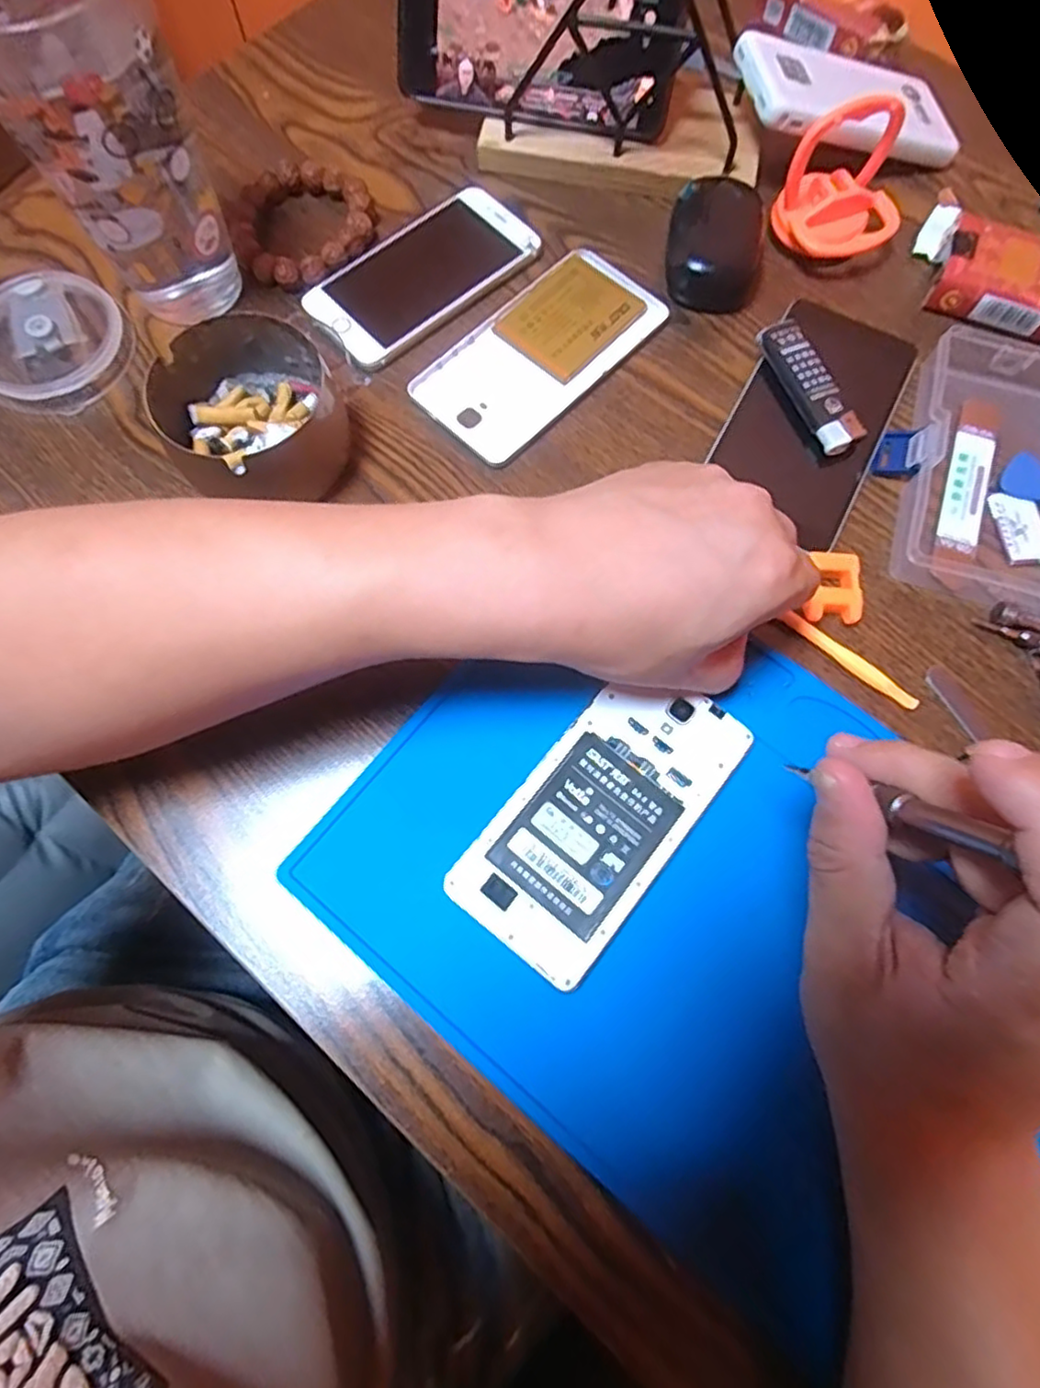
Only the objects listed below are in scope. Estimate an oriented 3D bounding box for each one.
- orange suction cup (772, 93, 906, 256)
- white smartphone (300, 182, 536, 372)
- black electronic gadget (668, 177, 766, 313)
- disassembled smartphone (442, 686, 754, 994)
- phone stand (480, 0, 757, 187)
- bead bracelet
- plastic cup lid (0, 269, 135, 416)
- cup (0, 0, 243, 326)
[{"bbox_3d":[0.180,-0.282,0.371,0.063,0.069,0.043,-3,73,-2],"label":"orange suction cup"},{"bbox_3d":[-0.057,-0.245,0.386,0.131,0.009,0.069,-39,77,-12],"label":"white smartphone"},{"bbox_3d":[0.113,-0.265,0.390,0.052,0.022,0.083,9,73,2],"label":"black electronic gadget"},{"bbox_3d":[0.036,0.052,0.295,0.069,0.006,0.138,39,76,11],"label":"disassembled smartphone"},{"bbox_3d":[0.066,-0.368,0.372,0.162,0.116,0.075,12,73,3],"label":"phone stand"},{"bbox_3d":[-0.126,-0.278,0.393,0.078,0.017,0.086,-19,74,-6],"label":"bead bracelet"},{"bbox_3d":[-0.260,-0.195,0.367,0.081,0.017,0.080,0,73,-1],"label":"plastic cup lid"},{"bbox_3d":[-0.191,-0.258,0.319,0.084,0.142,0.077,0,73,-1],"label":"cup"}]

